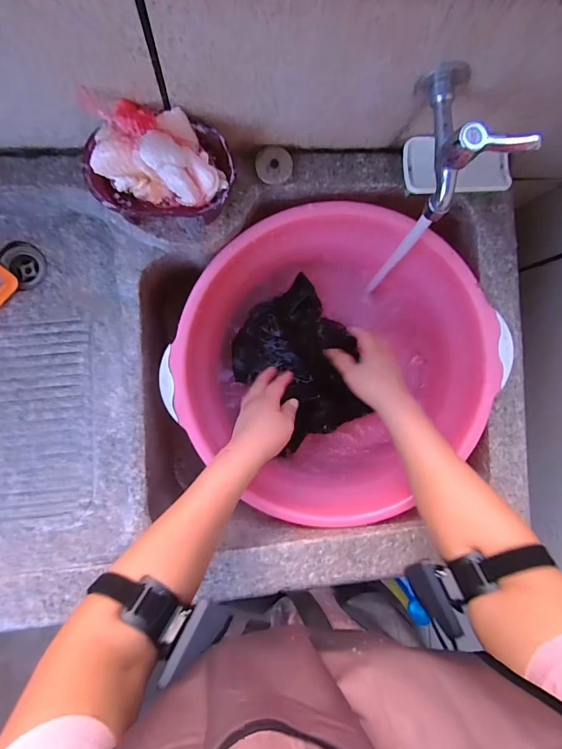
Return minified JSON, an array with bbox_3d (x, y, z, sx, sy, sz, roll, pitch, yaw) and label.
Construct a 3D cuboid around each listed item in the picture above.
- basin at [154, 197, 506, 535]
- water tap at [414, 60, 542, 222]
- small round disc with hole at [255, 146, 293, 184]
[{"bbox_3d":[0.063,-0.001,0.566,0.433,0.176,0.419,0,91,-7],"label":"basin"},{"bbox_3d":[0.178,-0.237,0.365,0.063,0.080,0.129,-13,92,-6],"label":"water tap"},{"bbox_3d":[-0.008,-0.260,0.469,0.045,0.010,0.042,0,91,-7],"label":"small round disc with hole"}]

